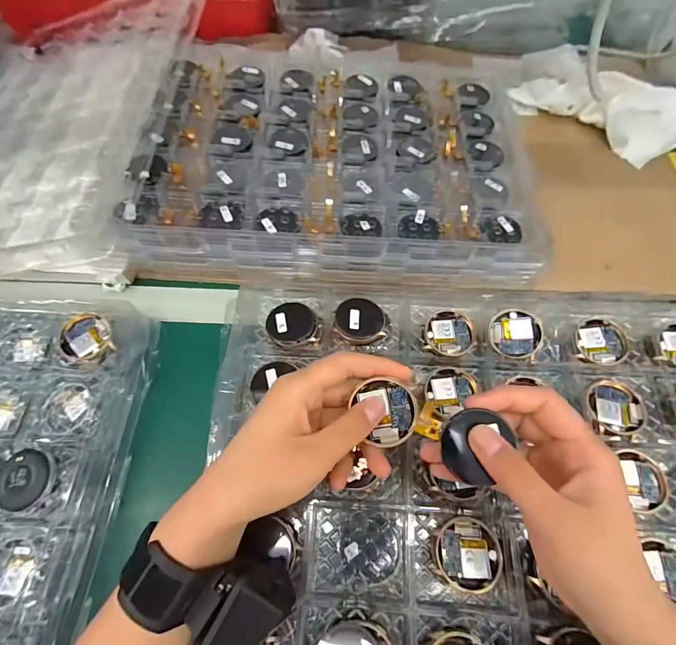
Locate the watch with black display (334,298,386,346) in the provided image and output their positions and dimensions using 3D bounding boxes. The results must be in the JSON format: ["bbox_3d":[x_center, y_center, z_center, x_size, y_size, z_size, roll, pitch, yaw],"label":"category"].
[{"bbox_3d":[0.019,-0.001,0.327,0.043,0.018,0.042,-1,63,-2],"label":"watch with black display"}]

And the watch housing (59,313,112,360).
[{"bbox_3d":[-0.220,0.013,0.321,0.040,0.013,0.039,24,65,11],"label":"watch housing"}]

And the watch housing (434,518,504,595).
[{"bbox_3d":[0.090,0.159,0.252,0.042,0.010,0.042,3,63,0],"label":"watch housing"}]

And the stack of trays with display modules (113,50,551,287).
[{"bbox_3d":[0.003,-0.193,0.417,0.415,0.061,0.326,1,65,1],"label":"stack of trays with display modules"}]

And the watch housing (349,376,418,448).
[{"bbox_3d":[0.032,0.058,0.237,0.037,0.010,0.040,-5,87,11],"label":"watch housing"}]

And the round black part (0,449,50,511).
[{"bbox_3d":[-0.234,0.118,0.274,0.038,0.013,0.040,0,63,-1],"label":"round black part"}]

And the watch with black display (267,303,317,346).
[{"bbox_3d":[-0.041,0.002,0.327,0.042,0.014,0.038,20,64,9],"label":"watch with black display"}]

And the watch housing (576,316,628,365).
[{"bbox_3d":[0.231,0.015,0.320,0.042,0.006,0.042,4,63,1],"label":"watch housing"}]

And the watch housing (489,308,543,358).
[{"bbox_3d":[0.156,0.010,0.322,0.042,0.010,0.042,-5,74,18],"label":"watch housing"}]

